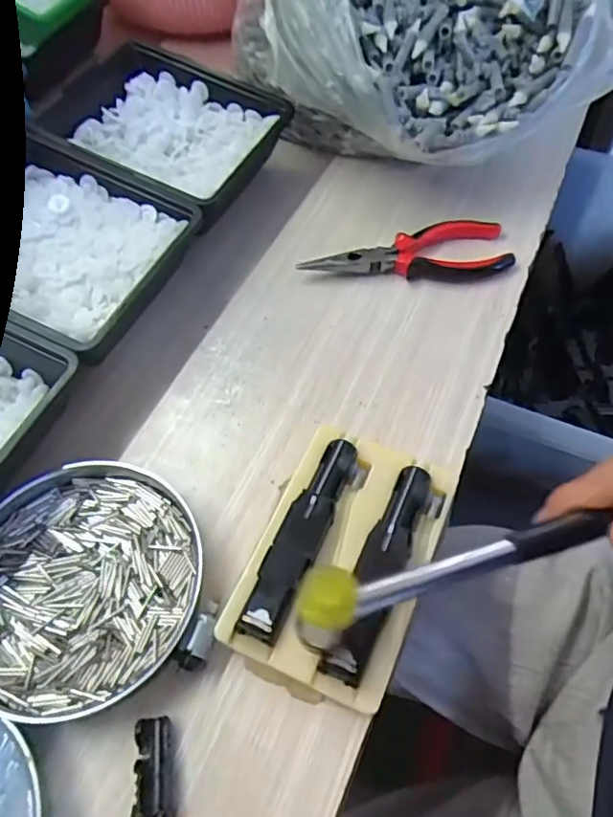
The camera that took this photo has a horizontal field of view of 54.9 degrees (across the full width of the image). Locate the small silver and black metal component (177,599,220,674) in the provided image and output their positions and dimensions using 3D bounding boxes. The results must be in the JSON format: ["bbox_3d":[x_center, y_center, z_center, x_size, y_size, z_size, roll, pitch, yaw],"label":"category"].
[{"bbox_3d":[-0.053,0.118,0.305,0.013,0.010,0.035,18,60,15],"label":"small silver and black metal component"}]

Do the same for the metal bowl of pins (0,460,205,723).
[{"bbox_3d":[-0.126,0.096,0.325,0.132,0.023,0.129,-2,57,2],"label":"metal bowl of pins"}]

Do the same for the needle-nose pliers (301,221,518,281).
[{"bbox_3d":[0.076,-0.119,0.453,0.156,0.016,0.051,-7,57,-1],"label":"needle-nose pliers"}]

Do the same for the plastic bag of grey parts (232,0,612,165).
[{"bbox_3d":[0.103,-0.325,0.480,0.271,0.189,0.274,-38,63,-19],"label":"plastic bag of grey parts"}]

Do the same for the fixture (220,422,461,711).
[{"bbox_3d":[0.022,0.078,0.324,0.087,0.030,0.139,20,61,15],"label":"fixture"}]

